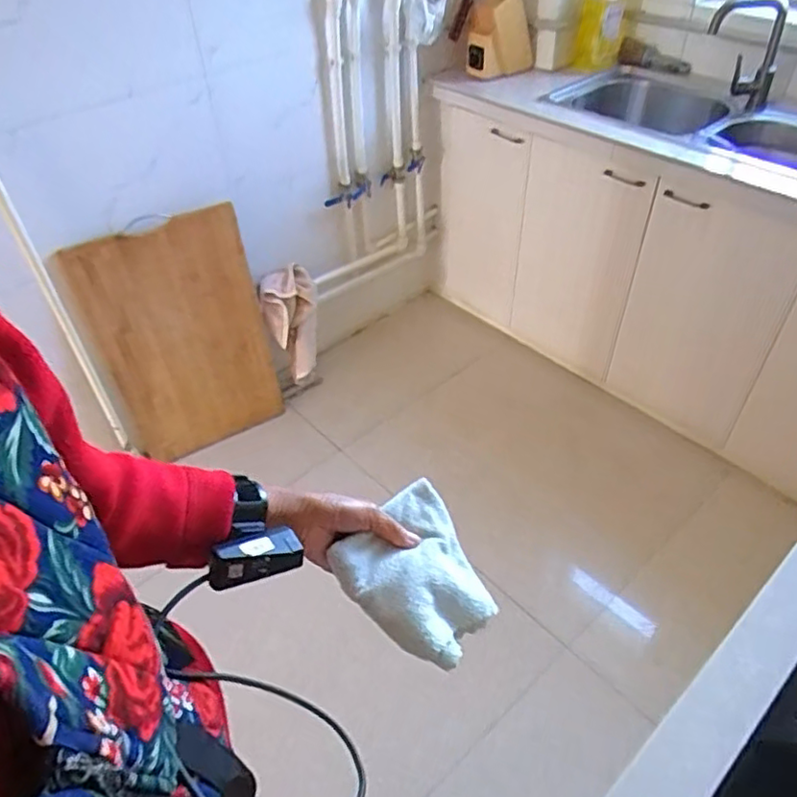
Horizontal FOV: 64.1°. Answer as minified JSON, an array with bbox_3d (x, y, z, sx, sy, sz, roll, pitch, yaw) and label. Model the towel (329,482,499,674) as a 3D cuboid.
[{"bbox_3d":[0.025,0.160,0.584,0.138,0.028,0.128,47,50,12],"label":"towel"}]

